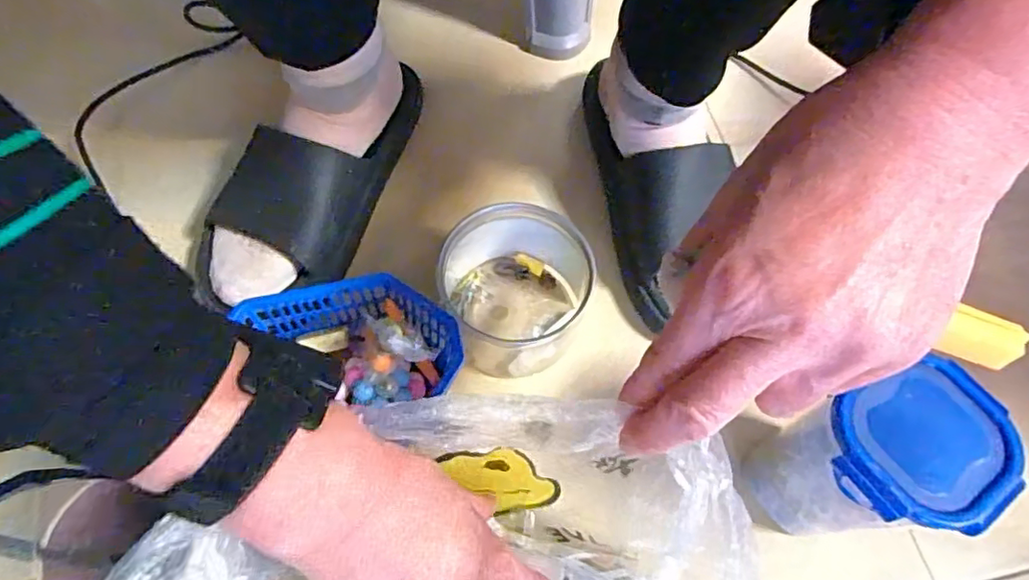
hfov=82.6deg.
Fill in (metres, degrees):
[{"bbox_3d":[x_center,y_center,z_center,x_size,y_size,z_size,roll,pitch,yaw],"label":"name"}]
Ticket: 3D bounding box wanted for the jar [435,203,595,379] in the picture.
[{"bbox_3d":[0.001,0.003,0.413,0.094,0.076,0.099,1,62,-2],"label":"jar"}]

